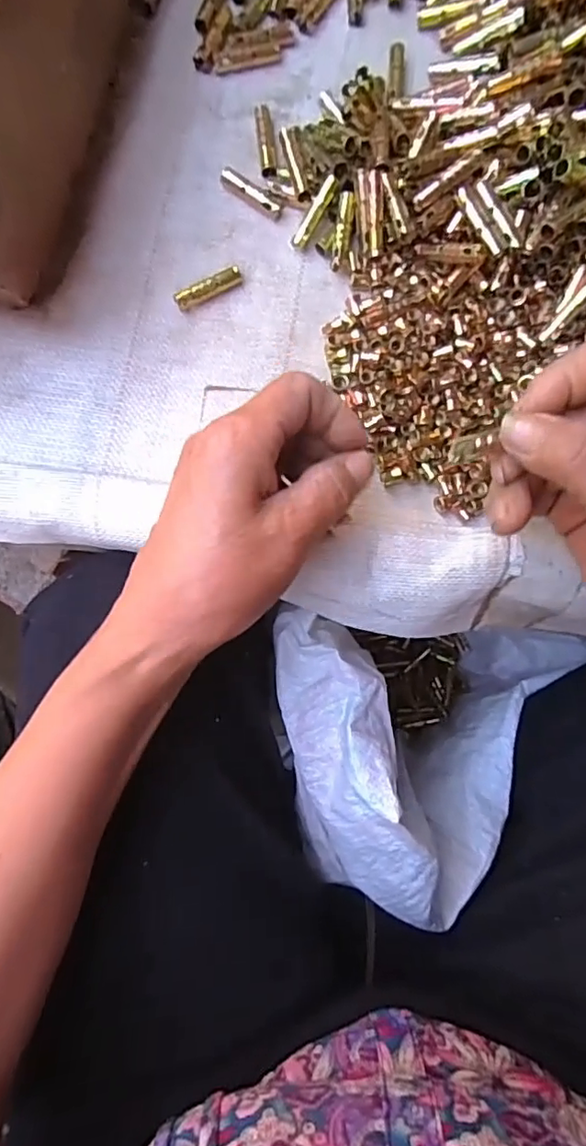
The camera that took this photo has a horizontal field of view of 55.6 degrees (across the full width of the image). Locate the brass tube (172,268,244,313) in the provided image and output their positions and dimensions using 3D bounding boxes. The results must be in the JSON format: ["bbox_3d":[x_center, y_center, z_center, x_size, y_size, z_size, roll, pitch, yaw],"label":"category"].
[{"bbox_3d":[-0.047,-0.160,0.314,0.040,0.008,0.009,-28,88,-4],"label":"brass tube"}]

